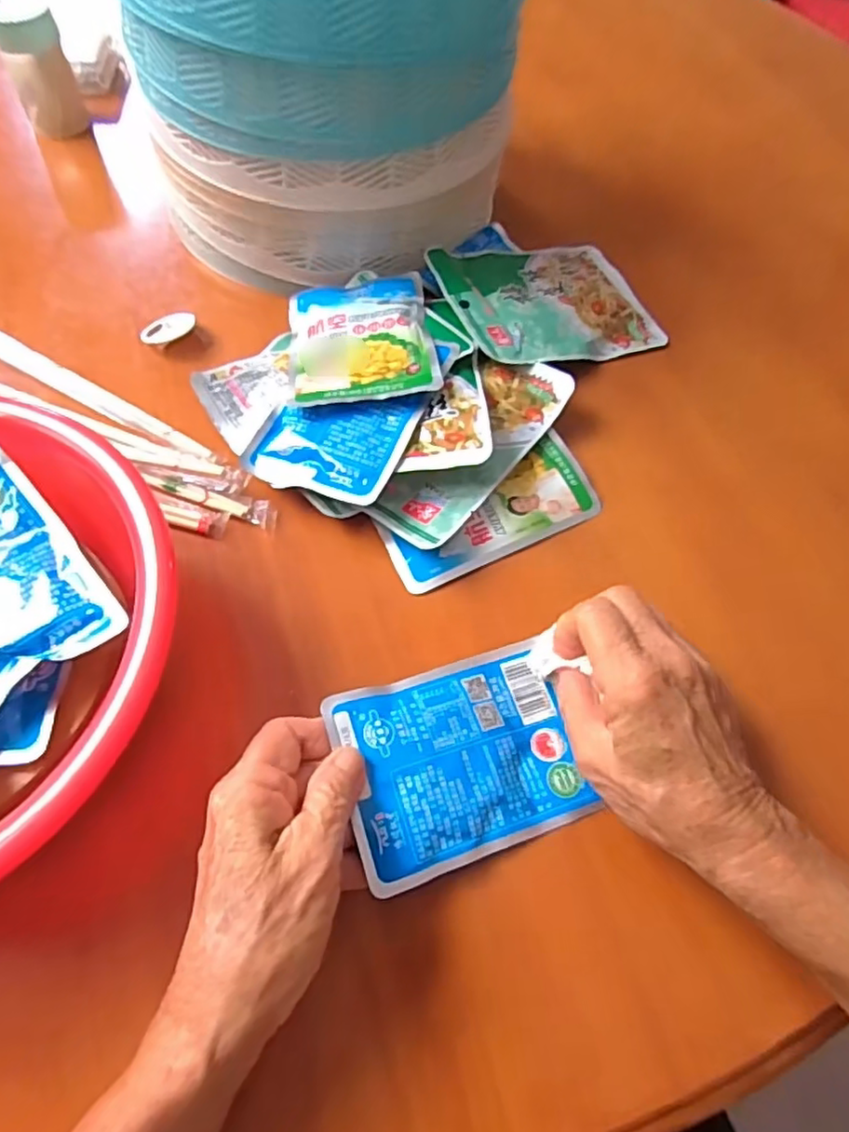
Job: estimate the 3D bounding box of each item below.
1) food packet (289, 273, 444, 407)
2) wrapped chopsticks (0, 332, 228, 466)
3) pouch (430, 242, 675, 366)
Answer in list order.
[{"bbox_3d":[-0.039,-0.145,0.392,0.085,0.015,0.119,-4,61,-5],"label":"food packet"},{"bbox_3d":[-0.215,-0.111,0.403,0.216,0.007,0.017,28,63,12],"label":"wrapped chopsticks"},{"bbox_3d":[0.085,-0.185,0.447,0.148,0.012,0.112,-12,61,-22],"label":"pouch"}]

